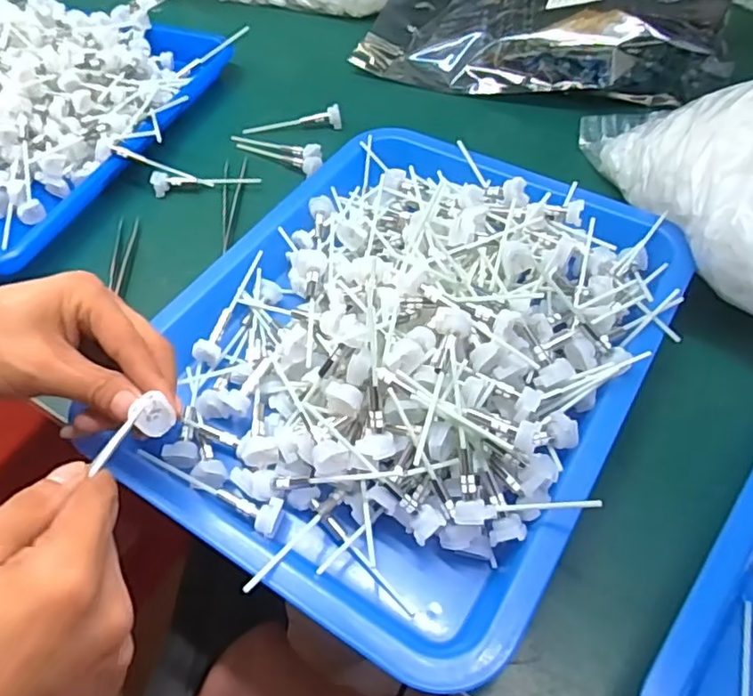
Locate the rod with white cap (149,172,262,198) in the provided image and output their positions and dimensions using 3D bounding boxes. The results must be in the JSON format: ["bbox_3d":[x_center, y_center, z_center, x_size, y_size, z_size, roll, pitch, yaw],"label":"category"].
[{"bbox_3d":[-0.136,-0.135,0.495,0.084,0.014,0.015,-6,55,0],"label":"rod with white cap"}]

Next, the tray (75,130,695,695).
[{"bbox_3d":[0.019,-0.018,0.366,0.263,0.068,0.327,26,59,21],"label":"tray"}]

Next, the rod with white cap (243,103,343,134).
[{"bbox_3d":[-0.074,-0.199,0.541,0.086,0.015,0.014,-4,55,1],"label":"rod with white cap"}]

